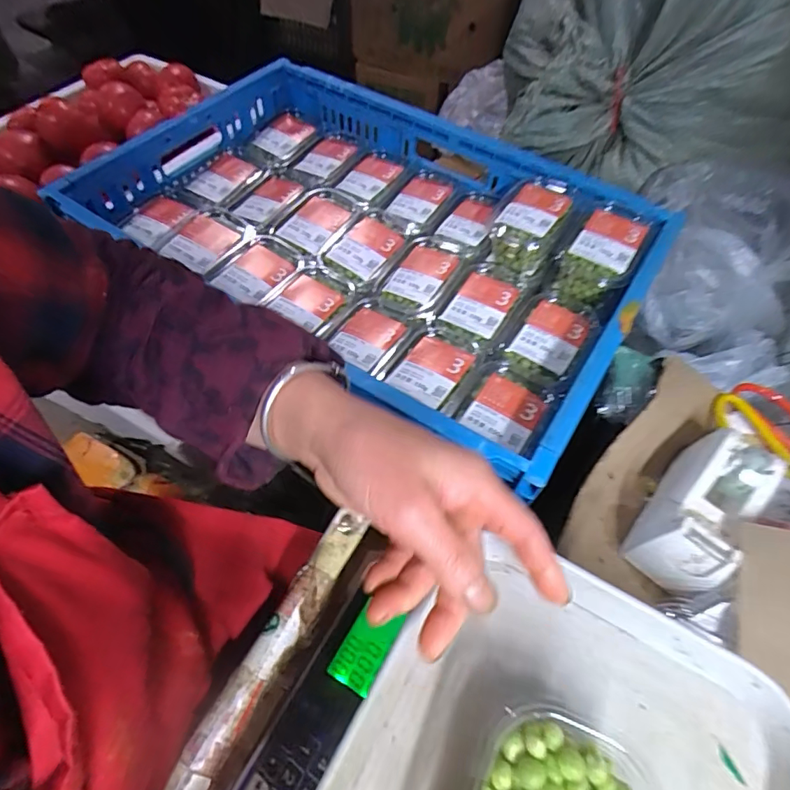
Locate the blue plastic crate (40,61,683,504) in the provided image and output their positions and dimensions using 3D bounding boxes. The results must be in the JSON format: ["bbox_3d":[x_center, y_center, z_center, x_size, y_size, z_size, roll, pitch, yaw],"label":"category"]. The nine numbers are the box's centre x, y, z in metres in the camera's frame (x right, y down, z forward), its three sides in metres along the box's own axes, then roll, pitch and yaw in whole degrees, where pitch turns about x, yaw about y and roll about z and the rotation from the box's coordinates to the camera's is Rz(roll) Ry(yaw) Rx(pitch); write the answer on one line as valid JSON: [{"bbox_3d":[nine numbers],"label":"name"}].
[{"bbox_3d":[-0.023,-0.192,0.568,0.580,0.093,0.396,30,60,16],"label":"blue plastic crate"}]

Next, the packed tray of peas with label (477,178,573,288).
[{"bbox_3d":[0.156,-0.197,0.578,0.077,0.054,0.122,20,58,10],"label":"packed tray of peas with label"}]

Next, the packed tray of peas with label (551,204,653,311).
[{"bbox_3d":[0.230,-0.158,0.551,0.078,0.056,0.112,30,60,16],"label":"packed tray of peas with label"}]

